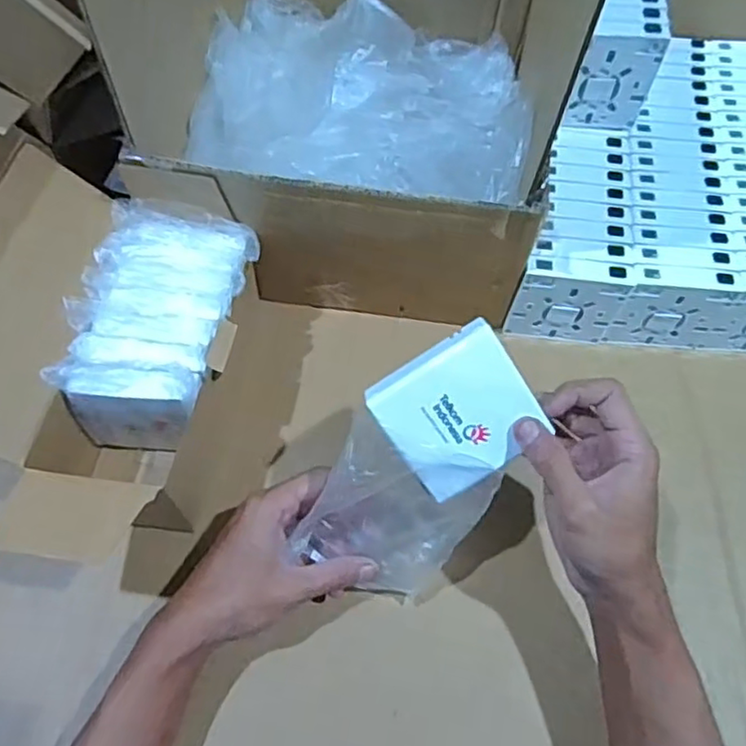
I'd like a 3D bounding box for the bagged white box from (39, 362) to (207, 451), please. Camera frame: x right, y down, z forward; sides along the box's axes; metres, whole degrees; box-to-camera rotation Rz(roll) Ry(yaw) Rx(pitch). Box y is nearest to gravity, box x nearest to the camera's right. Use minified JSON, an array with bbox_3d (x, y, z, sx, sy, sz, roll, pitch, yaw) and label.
[{"bbox_3d":[-0.164,0.028,0.454,0.093,0.099,0.033,8,57,5],"label":"bagged white box"}]

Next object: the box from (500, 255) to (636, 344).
[{"bbox_3d":[0.163,-0.060,0.541,0.085,0.088,0.022,6,57,4],"label":"box"}]

